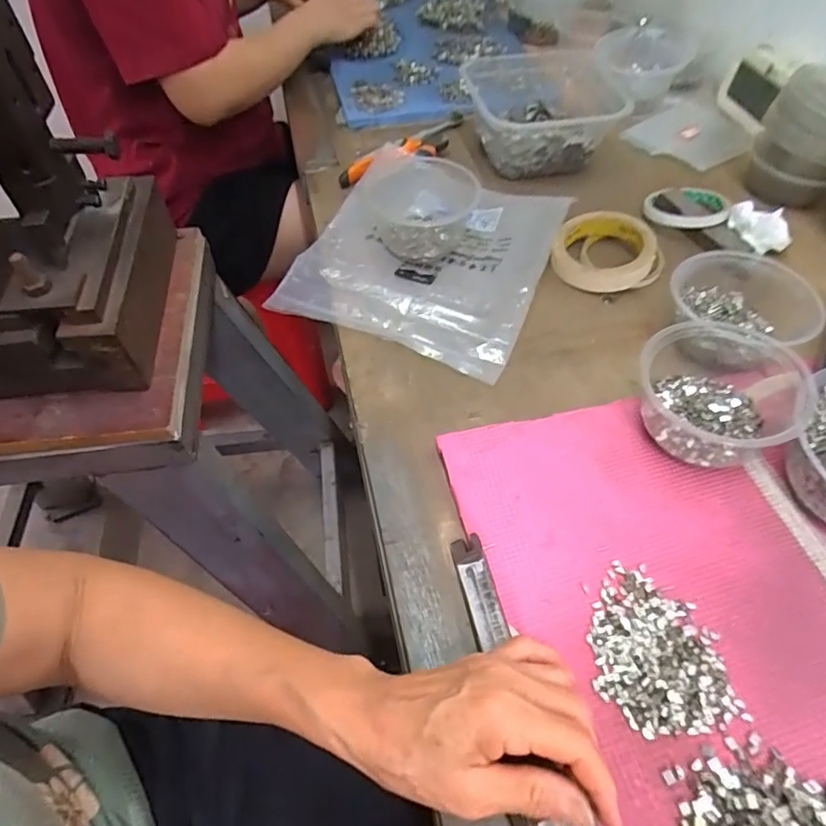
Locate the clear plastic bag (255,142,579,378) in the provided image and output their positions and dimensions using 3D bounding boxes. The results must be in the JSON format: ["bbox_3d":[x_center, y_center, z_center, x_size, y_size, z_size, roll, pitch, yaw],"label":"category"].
[{"bbox_3d":[0.016,-0.178,0.563,0.240,0.037,0.267,20,56,15],"label":"clear plastic bag"}]

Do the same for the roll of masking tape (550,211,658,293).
[{"bbox_3d":[0.197,-0.169,0.556,0.094,0.031,0.097,-1,54,1],"label":"roll of masking tape"}]

